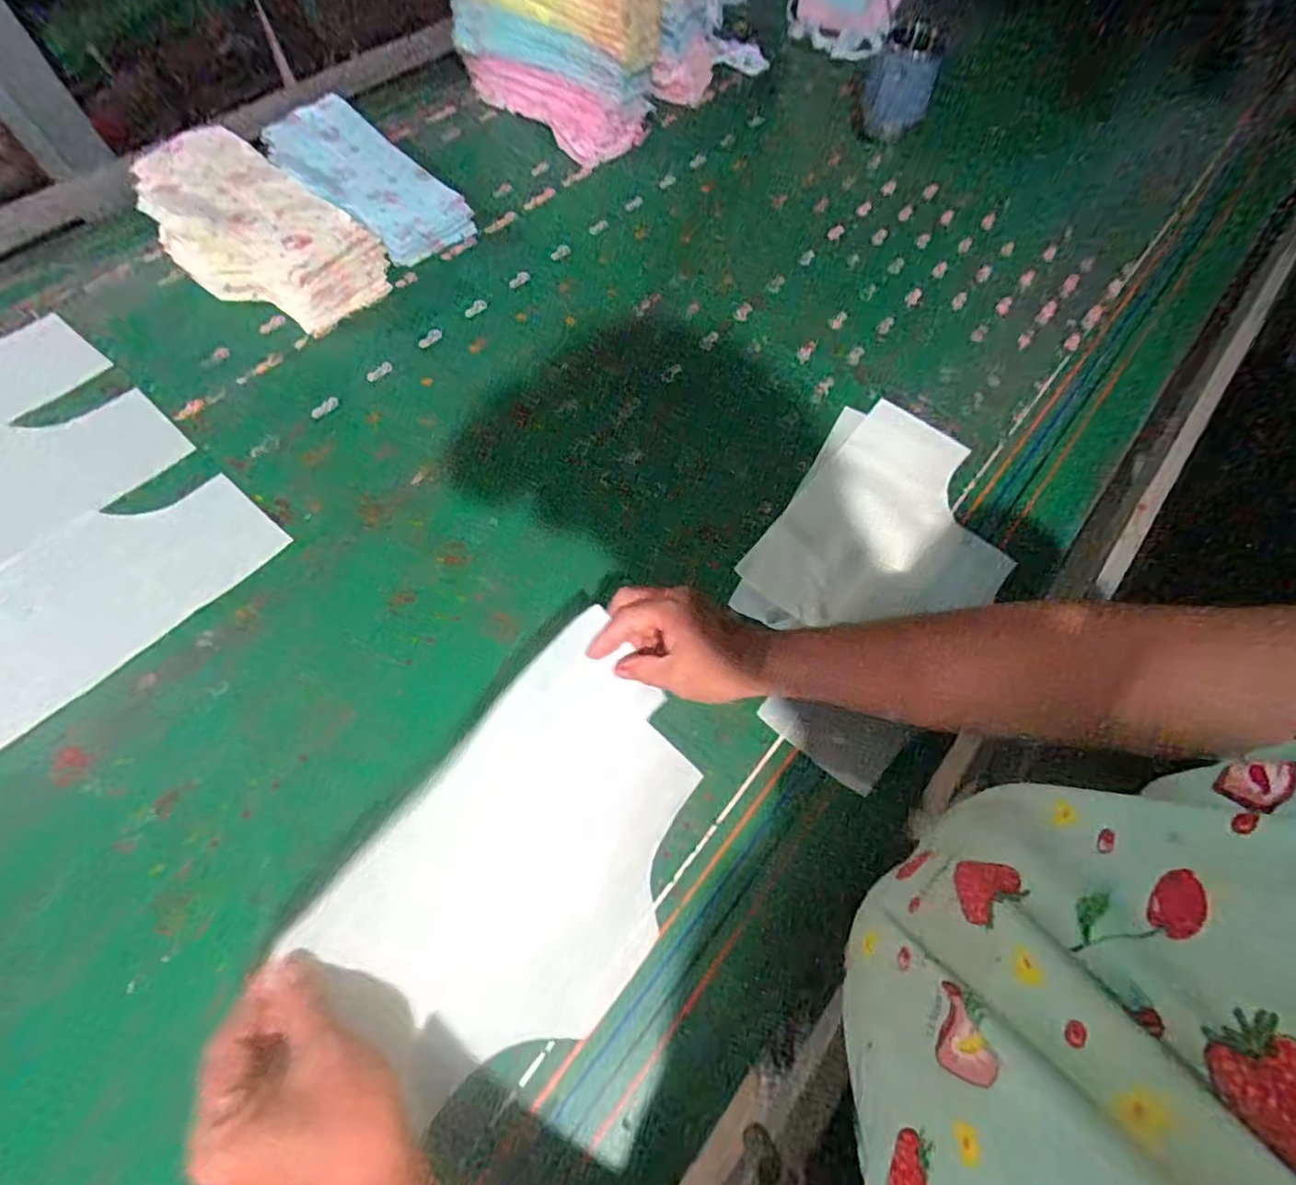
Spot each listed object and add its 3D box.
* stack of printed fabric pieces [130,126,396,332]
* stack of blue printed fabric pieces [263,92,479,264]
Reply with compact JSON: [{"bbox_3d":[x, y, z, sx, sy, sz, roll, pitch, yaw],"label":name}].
[{"bbox_3d":[-0.500,-0.458,0.765,0.332,0.078,0.177,33,67,13],"label":"stack of printed fabric pieces"},{"bbox_3d":[-0.391,-0.559,0.833,0.321,0.056,0.162,42,69,16],"label":"stack of blue printed fabric pieces"}]

